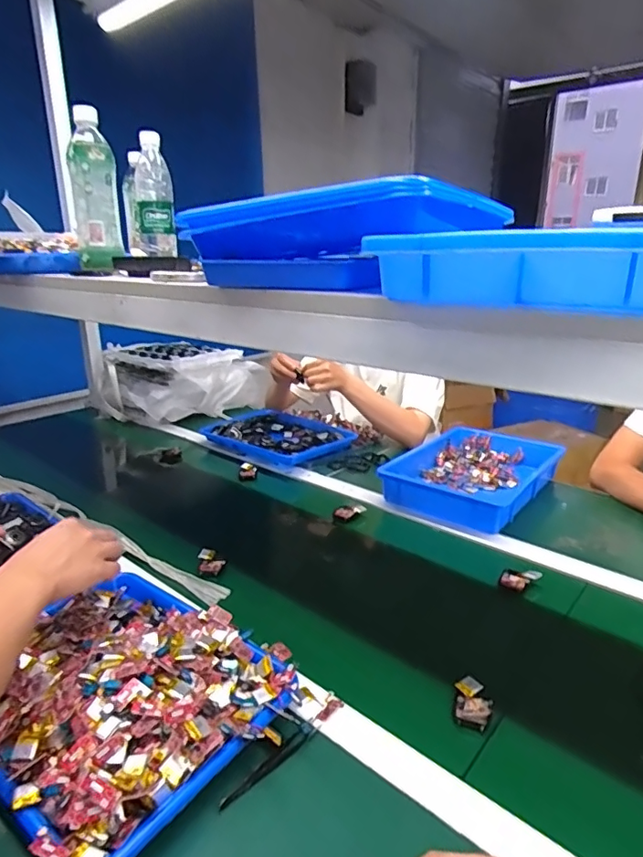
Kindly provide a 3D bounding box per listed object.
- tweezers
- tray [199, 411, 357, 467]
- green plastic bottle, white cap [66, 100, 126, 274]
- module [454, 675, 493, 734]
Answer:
[{"bbox_3d":[-0.046,0.311,0.497,0.014,0.012,0.112,16,25,41],"label":"tweezers"},{"bbox_3d":[-0.104,0.016,1.312,0.312,0.039,0.248,17,26,42],"label":"tray"},{"bbox_3d":[-0.322,-0.331,0.758,0.064,0.197,0.078,-8,20,-20],"label":"green plastic bottle, white cap"},{"bbox_3d":[0.158,0.286,0.558,0.038,0.018,0.055,7,20,23],"label":"module"}]

